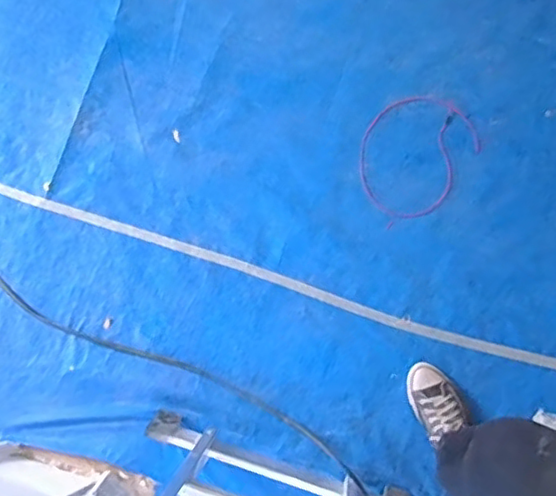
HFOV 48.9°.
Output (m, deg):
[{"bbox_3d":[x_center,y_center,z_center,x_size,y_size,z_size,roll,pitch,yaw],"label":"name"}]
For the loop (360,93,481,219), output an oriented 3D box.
[{"bbox_3d":[0.350,-0.246,1.584,0.265,0.011,0.335,37,87,7],"label":"loop"}]

